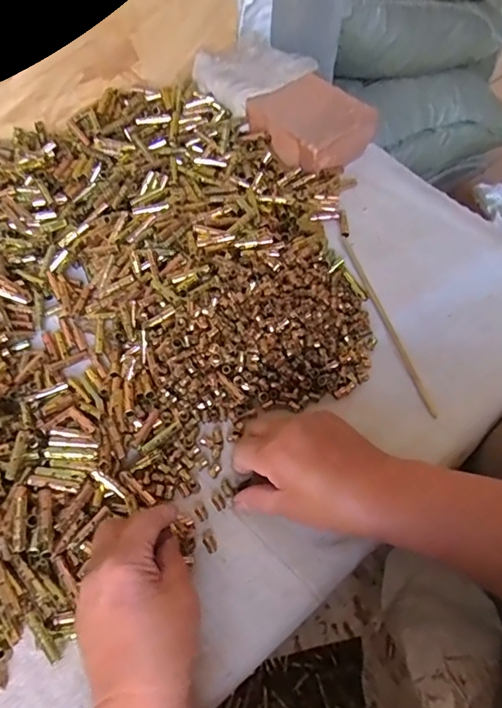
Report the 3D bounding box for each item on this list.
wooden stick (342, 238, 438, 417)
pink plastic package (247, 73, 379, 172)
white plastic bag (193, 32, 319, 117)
[{"bbox_3d":[0.135,-0.035,0.502,0.008,0.004,0.216,-15,62,-9],"label":"wooden stick"},{"bbox_3d":[0.076,-0.287,0.620,0.117,0.043,0.120,-35,67,-18],"label":"pink plastic package"},{"bbox_3d":[0.001,-0.371,0.643,0.133,0.013,0.110,-33,66,-18],"label":"white plastic bag"}]

